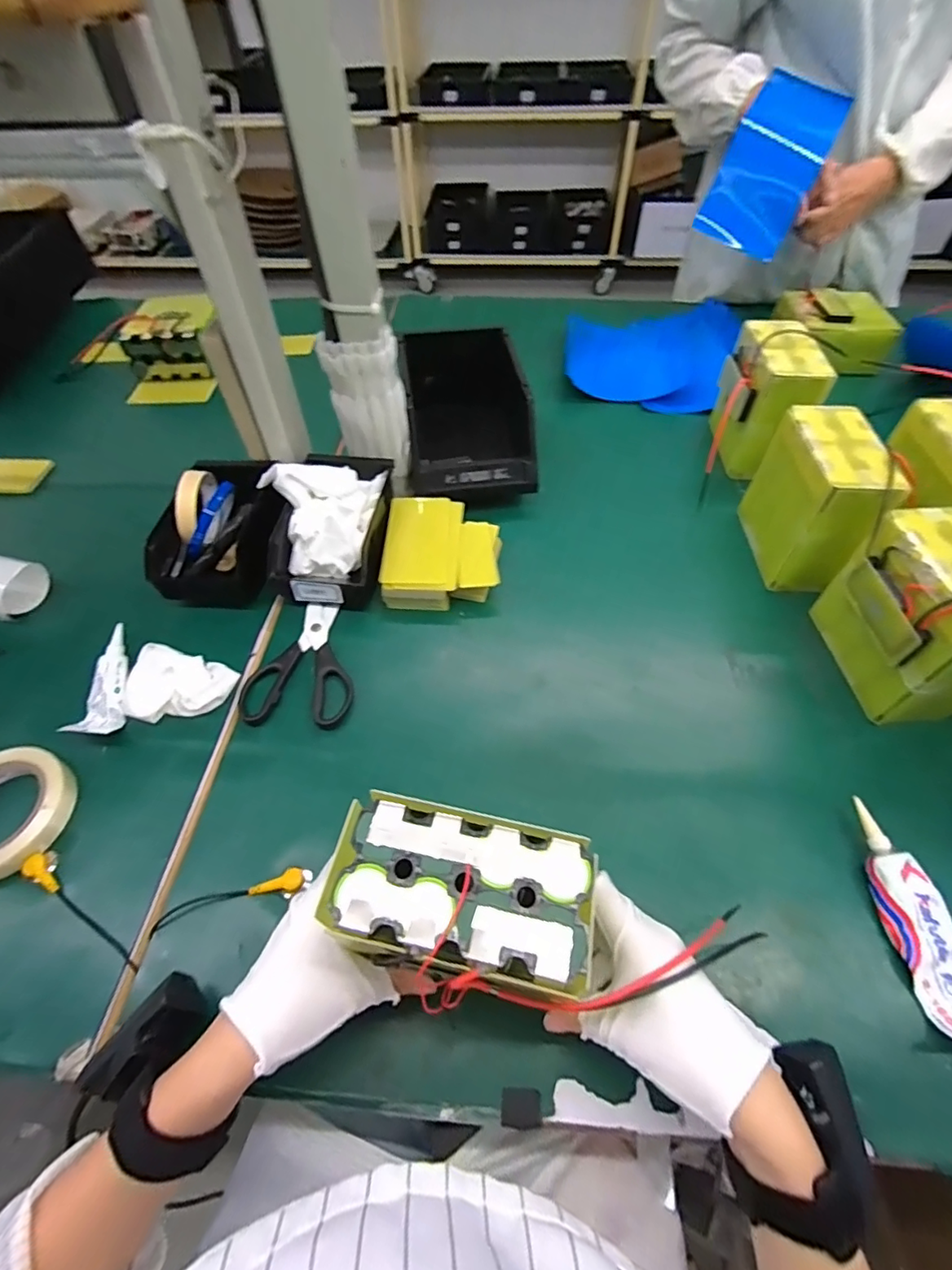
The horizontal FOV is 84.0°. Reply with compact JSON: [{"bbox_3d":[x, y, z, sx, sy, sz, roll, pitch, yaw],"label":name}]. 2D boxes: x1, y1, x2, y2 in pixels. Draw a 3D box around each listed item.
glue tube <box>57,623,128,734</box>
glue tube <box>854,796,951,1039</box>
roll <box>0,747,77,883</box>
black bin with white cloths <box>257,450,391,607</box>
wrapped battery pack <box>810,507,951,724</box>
[{"bbox_3d":[-0.363,0.044,0.526,0.035,0.022,0.126,-4,54,-1],"label":"glue tube"},{"bbox_3d":[0.326,0.208,0.390,0.046,0.023,0.160,-9,54,-5],"label":"glue tube"},{"bbox_3d":[-0.405,0.152,0.450,0.105,0.027,0.109,-1,54,1],"label":"roll"},{"bbox_3d":[-0.172,-0.127,0.601,0.135,0.089,0.180,2,54,3],"label":"black bin with white cloths"},{"bbox_3d":[0.401,-0.013,0.481,0.088,0.141,0.140,-2,54,1],"label":"wrapped battery pack"}]

